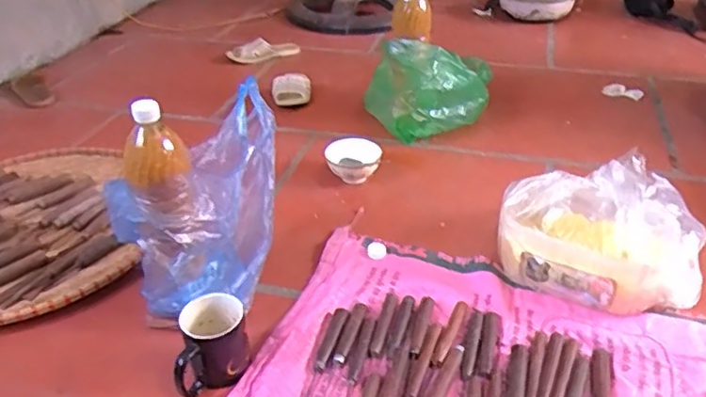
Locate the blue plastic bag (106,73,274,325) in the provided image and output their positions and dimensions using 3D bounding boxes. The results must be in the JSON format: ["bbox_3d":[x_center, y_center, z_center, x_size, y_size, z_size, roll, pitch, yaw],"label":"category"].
[{"bbox_3d":[-0.227,0.008,0.894,0.227,0.239,0.236,-7,35,-7],"label":"blue plastic bag"}]

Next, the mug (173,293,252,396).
[{"bbox_3d":[-0.183,0.187,0.775,0.103,0.085,0.083,-16,36,-19],"label":"mug"}]

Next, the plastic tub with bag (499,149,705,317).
[{"bbox_3d":[0.383,0.048,0.934,0.278,0.156,0.213,13,37,22],"label":"plastic tub with bag"}]

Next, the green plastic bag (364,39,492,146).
[{"bbox_3d":[0.153,-0.237,1.329,0.281,0.190,0.177,5,34,10],"label":"green plastic bag"}]

